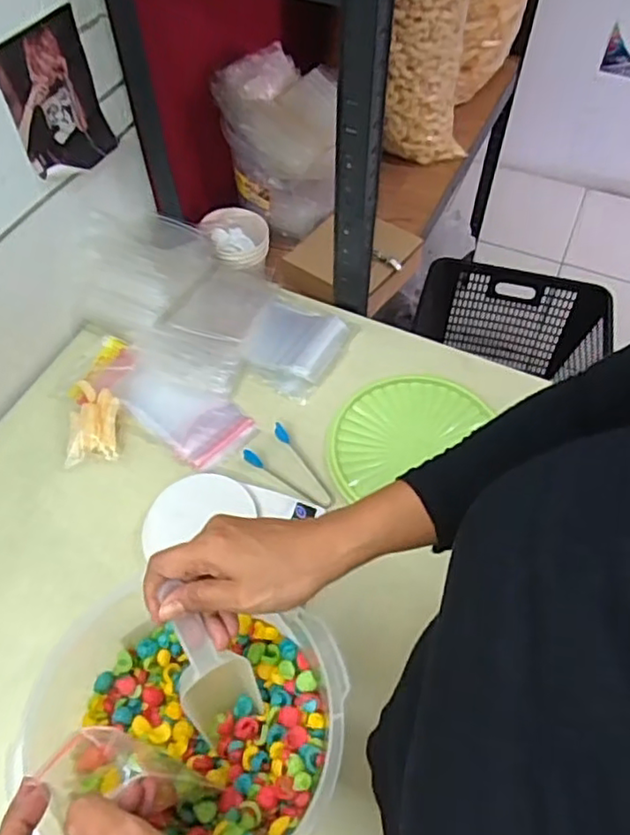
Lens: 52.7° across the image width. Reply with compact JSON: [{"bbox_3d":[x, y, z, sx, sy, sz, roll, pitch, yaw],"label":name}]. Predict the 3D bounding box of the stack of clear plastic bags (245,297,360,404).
[{"bbox_3d":[-0.027,-0.093,0.819,0.114,0.022,0.131,24,60,16],"label":"stack of clear plastic bags"}]

